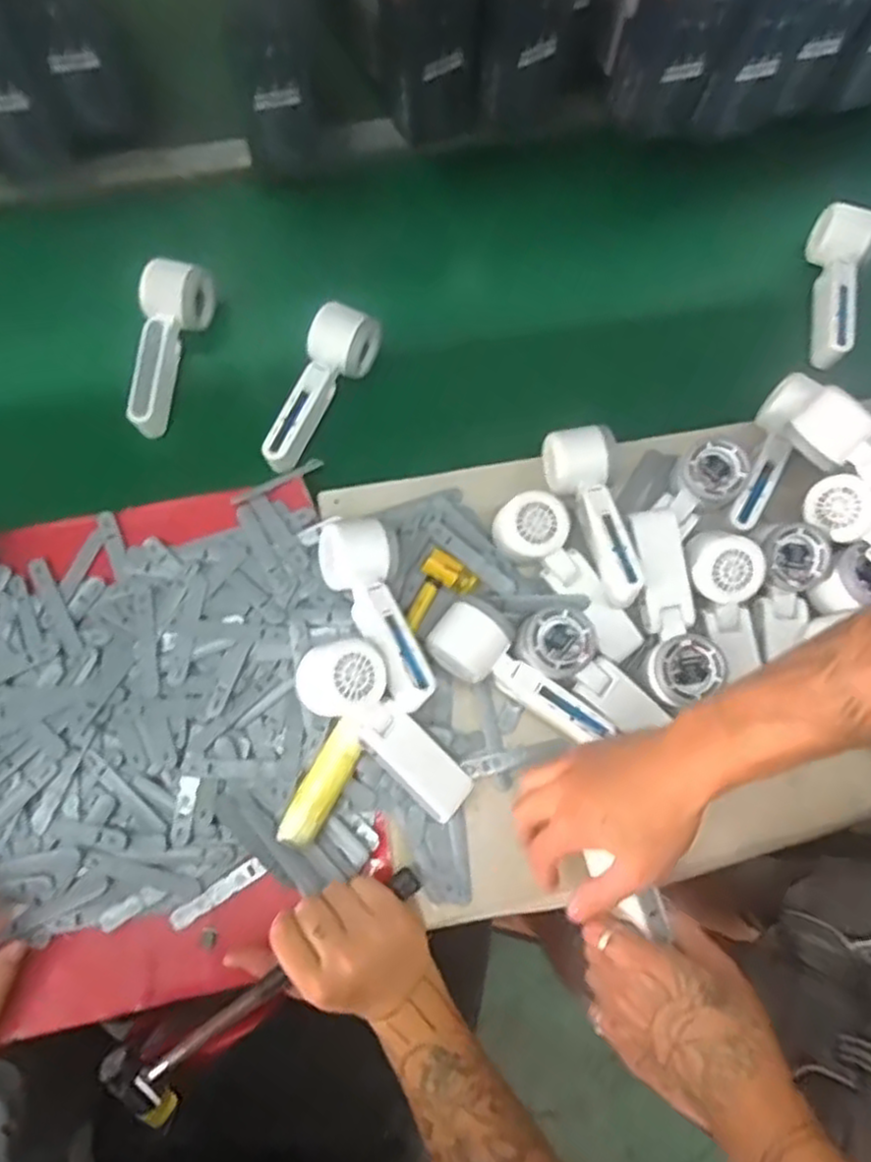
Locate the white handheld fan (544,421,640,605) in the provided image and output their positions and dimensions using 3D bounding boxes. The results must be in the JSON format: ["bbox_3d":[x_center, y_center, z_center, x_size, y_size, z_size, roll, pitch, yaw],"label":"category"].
[{"bbox_3d":[0.132,-0.055,0.636,0.061,0.054,0.160,-5,74,-1],"label":"white handheld fan"}]

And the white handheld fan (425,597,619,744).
[{"bbox_3d":[0.068,0.079,0.595,0.165,0.052,0.058,36,78,10],"label":"white handheld fan"}]

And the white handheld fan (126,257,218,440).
[{"bbox_3d":[-0.255,-0.217,0.686,0.052,0.064,0.165,14,75,4],"label":"white handheld fan"}]

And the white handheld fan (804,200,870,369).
[{"bbox_3d":[0.395,-0.299,0.717,0.054,0.040,0.164,19,75,5],"label":"white handheld fan"}]

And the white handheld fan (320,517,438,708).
[{"bbox_3d":[-0.044,0.025,0.596,0.064,0.047,0.168,-24,76,-6],"label":"white handheld fan"}]

